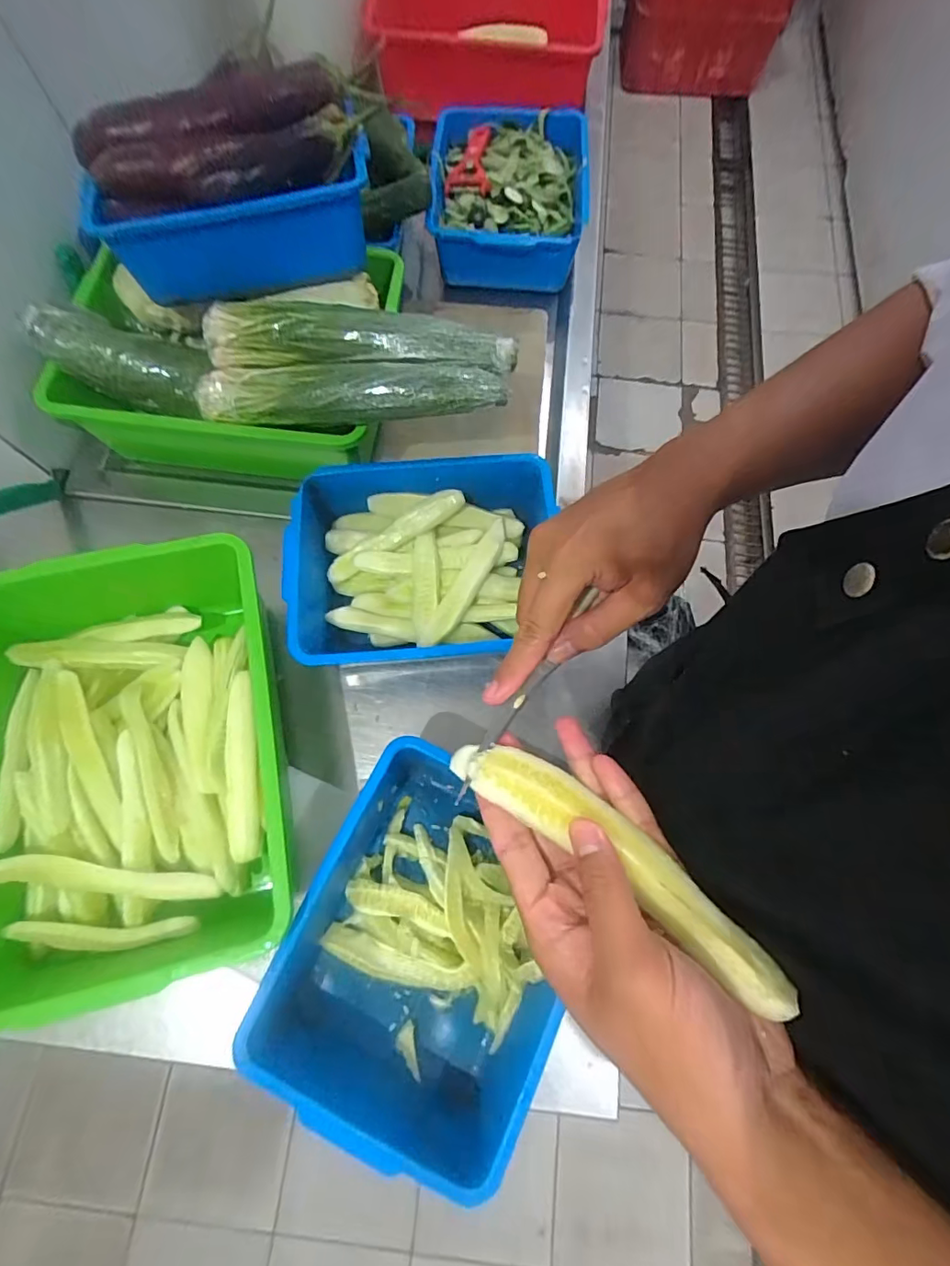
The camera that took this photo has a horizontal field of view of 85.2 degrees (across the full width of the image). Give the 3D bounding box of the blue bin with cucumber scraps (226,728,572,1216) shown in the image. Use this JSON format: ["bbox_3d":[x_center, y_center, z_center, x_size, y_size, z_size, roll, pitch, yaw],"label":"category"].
[{"bbox_3d":[-0.036,0.285,0.489,0.232,0.110,0.291,24,74,7],"label":"blue bin with cucumber scraps"}]

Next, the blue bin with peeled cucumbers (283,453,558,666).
[{"bbox_3d":[-0.060,-0.075,0.602,0.310,0.087,0.231,-4,72,-2],"label":"blue bin with peeled cucumbers"}]

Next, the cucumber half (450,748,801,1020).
[{"bbox_3d":[0.067,0.108,0.259,0.178,0.018,0.033,33,75,22],"label":"cucumber half"}]

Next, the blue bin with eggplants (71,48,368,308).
[{"bbox_3d":[-0.259,-0.495,0.566,0.262,0.125,0.191,-6,72,-2],"label":"blue bin with eggplants"}]

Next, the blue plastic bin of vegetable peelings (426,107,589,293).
[{"bbox_3d":[0.056,-0.673,0.797,0.234,0.097,0.268,1,72,0],"label":"blue plastic bin of vegetable peelings"}]

